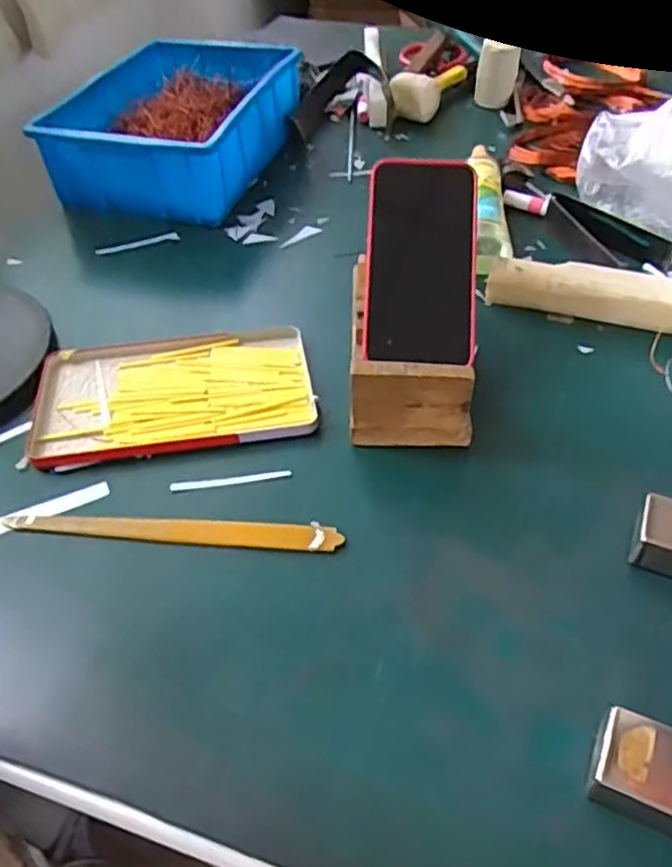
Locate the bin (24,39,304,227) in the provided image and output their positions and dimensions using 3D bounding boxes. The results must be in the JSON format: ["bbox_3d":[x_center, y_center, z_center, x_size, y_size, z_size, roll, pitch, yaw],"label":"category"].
[{"bbox_3d":[-0.168,-0.349,0.762,0.197,0.091,0.301,13,49,15],"label":"bin"}]

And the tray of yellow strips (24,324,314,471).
[{"bbox_3d":[-0.122,-0.036,0.514,0.201,0.014,0.129,-8,47,-3],"label":"tray of yellow strips"}]

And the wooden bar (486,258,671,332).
[{"bbox_3d":[0.282,-0.099,0.528,0.319,0.024,0.042,14,50,17],"label":"wooden bar"}]

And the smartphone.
[{"bbox_3d":[0.064,-0.127,0.497,0.079,0.009,0.153,4,82,2],"label":"smartphone"}]

